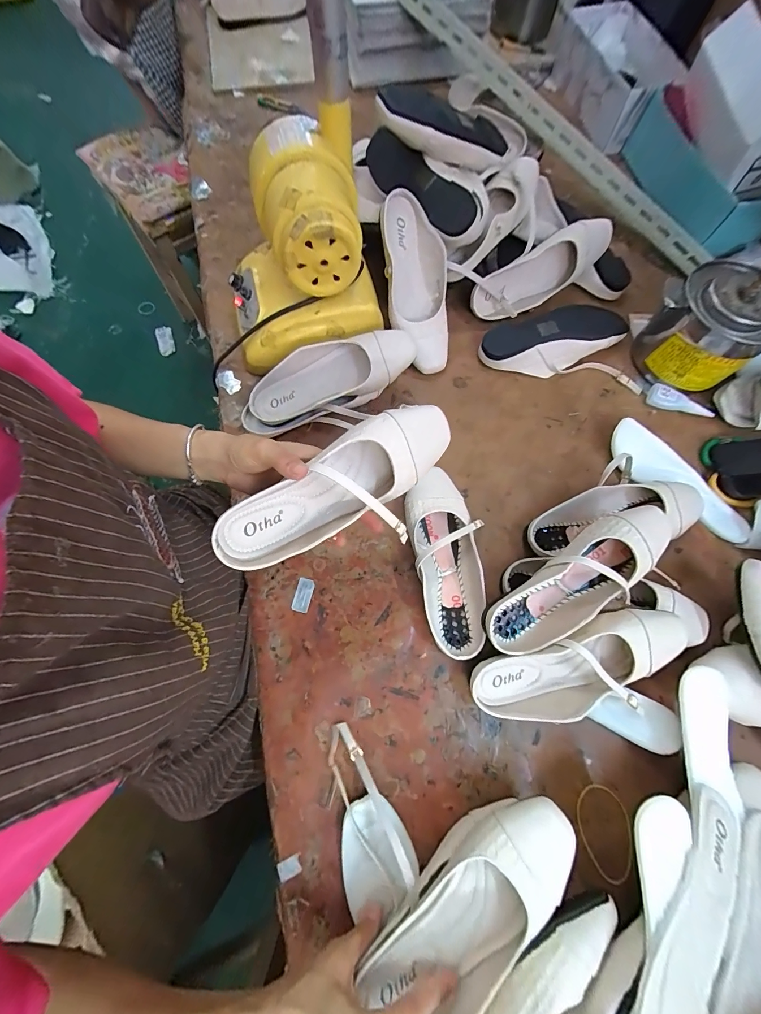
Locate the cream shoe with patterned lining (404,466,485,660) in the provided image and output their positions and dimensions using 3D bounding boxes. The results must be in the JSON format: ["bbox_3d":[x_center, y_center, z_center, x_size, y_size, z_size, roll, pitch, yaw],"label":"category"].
[{"bbox_3d":[0.083,0.058,0.438,0.089,0.051,0.234,-8,72,-3],"label":"cream shoe with patterned lining"}]

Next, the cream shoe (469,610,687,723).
[{"bbox_3d":[0.214,0.174,0.382,0.226,0.061,0.083,-23,73,5],"label":"cream shoe"}]

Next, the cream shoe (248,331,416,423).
[{"bbox_3d":[-0.068,-0.182,0.488,0.225,0.046,0.087,-22,74,-8],"label":"cream shoe"}]

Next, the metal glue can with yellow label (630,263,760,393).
[{"bbox_3d":[0.450,-0.244,0.499,0.114,0.125,0.137,-36,76,-11],"label":"metal glue can with yellow label"}]

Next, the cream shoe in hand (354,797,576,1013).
[{"bbox_3d":[0.083,0.347,0.314,0.207,0.059,0.075,-43,77,-7],"label":"cream shoe in hand"}]

